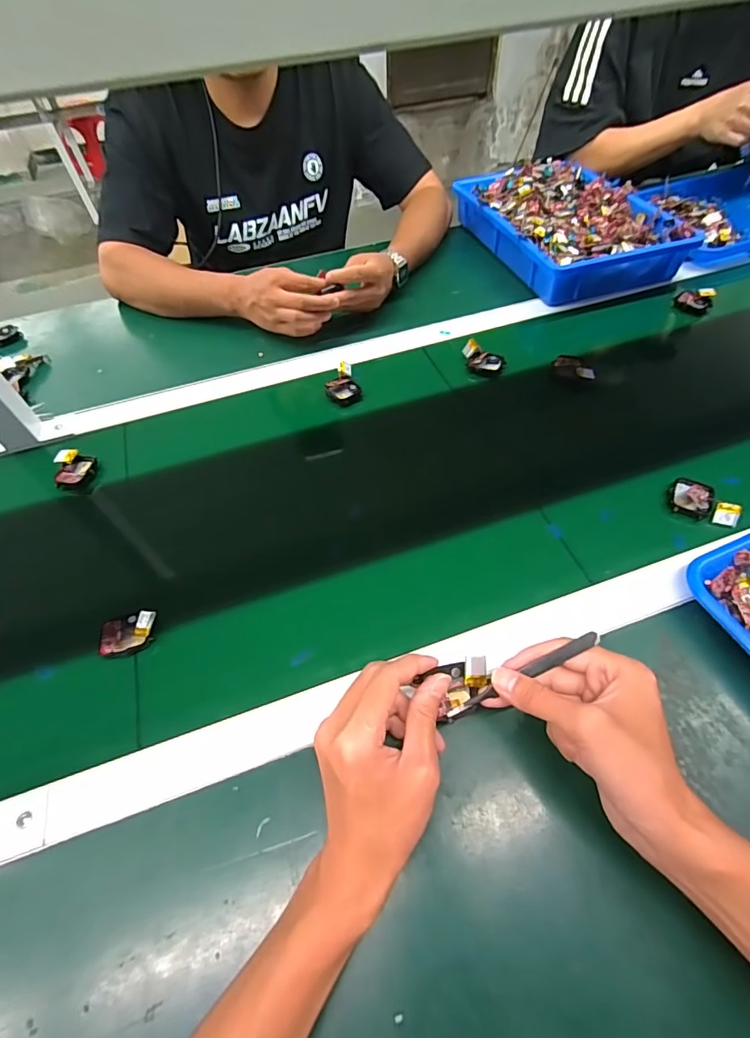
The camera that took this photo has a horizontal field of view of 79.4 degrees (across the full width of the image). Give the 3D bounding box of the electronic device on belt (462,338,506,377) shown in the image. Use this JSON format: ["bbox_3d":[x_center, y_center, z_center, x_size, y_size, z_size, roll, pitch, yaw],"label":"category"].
[{"bbox_3d":[0.144,-0.213,0.604,0.059,0.025,0.036,24,57,18],"label":"electronic device on belt"}]

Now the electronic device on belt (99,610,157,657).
[{"bbox_3d":[-0.220,0.102,0.406,0.049,0.018,0.034,-13,54,-9],"label":"electronic device on belt"}]

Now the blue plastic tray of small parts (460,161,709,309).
[{"bbox_3d":[0.311,-0.491,0.757,0.255,0.069,0.349,-11,54,-8],"label":"blue plastic tray of small parts"}]

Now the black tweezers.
[{"bbox_3d":[0.105,0.110,0.321,0.118,0.005,0.009,-27,56,0],"label":"black tweezers"}]

